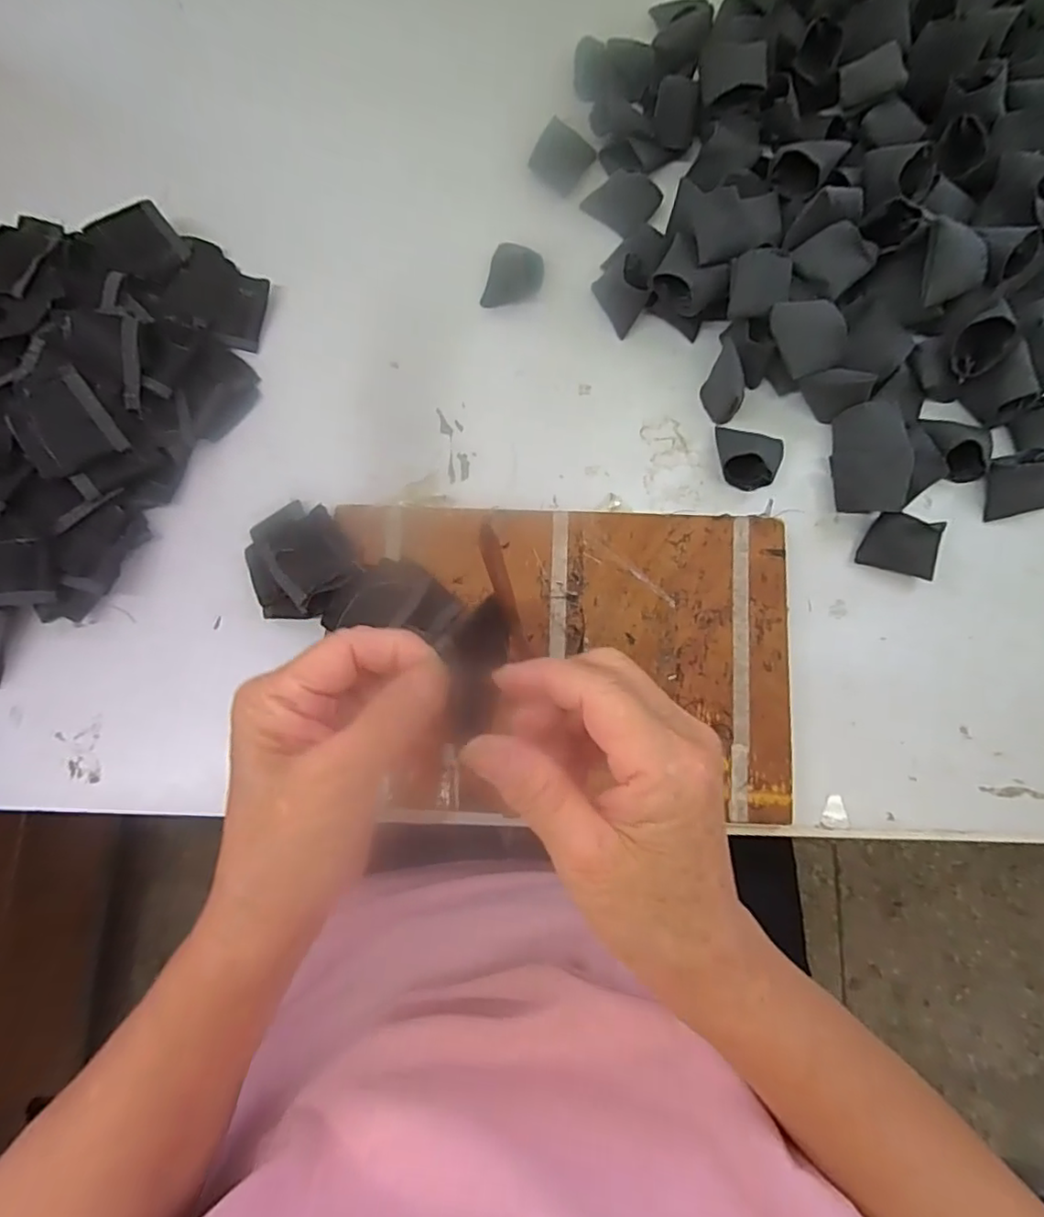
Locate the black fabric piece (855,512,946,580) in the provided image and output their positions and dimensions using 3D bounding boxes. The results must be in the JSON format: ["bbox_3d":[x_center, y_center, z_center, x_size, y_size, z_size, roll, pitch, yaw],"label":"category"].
[{"bbox_3d":[0.229,-0.038,0.363,0.042,0.022,0.029,19,82,4],"label":"black fabric piece"}]

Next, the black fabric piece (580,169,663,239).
[{"bbox_3d":[0.069,-0.277,0.410,0.045,0.007,0.035,42,116,9],"label":"black fabric piece"}]

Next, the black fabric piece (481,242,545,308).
[{"bbox_3d":[-0.006,-0.216,0.395,0.034,0.014,0.038,21,82,4],"label":"black fabric piece"}]

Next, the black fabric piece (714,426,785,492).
[{"bbox_3d":[0.139,-0.093,0.367,0.039,0.024,0.038,13,82,3],"label":"black fabric piece"}]

